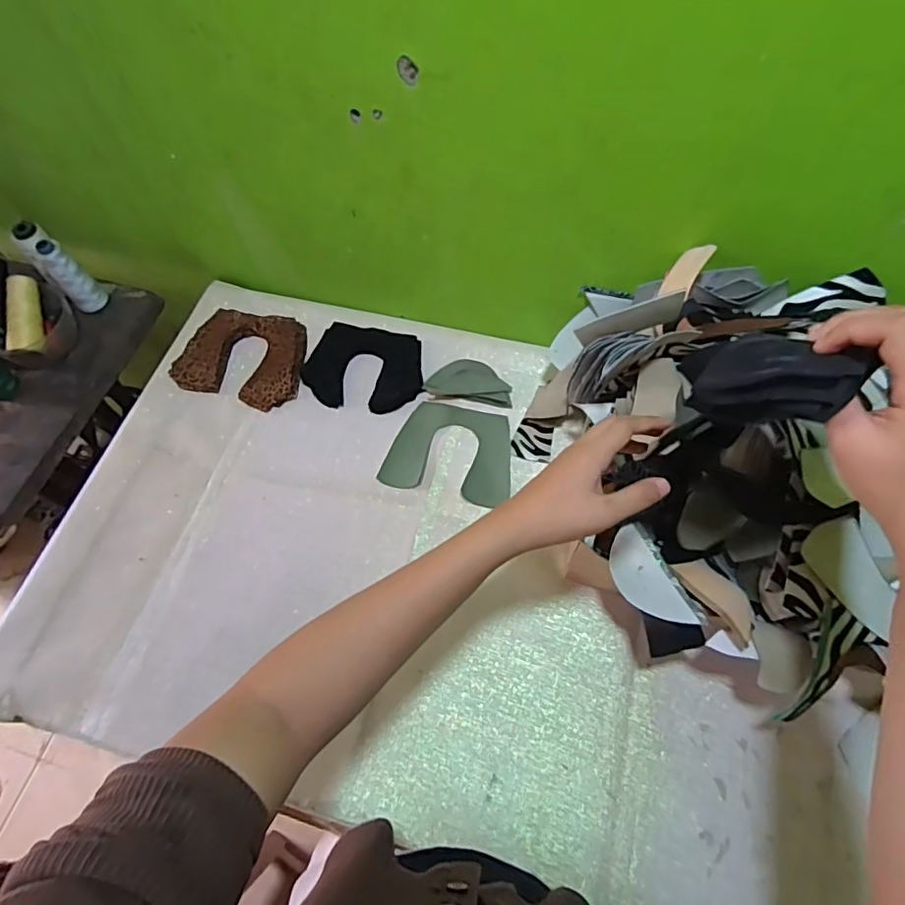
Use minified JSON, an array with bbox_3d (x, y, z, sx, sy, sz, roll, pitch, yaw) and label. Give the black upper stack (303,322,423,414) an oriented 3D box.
[{"bbox_3d":[-0.121,-0.117,0.758,0.161,0.017,0.122,8,63,7],"label":"black upper stack"}]

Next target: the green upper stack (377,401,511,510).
[{"bbox_3d":[0.000,-0.003,0.694,0.156,0.008,0.127,11,63,9],"label":"green upper stack"}]

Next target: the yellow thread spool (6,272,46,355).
[{"bbox_3d":[-0.590,-0.192,0.771,0.035,0.039,0.118,-8,81,-1],"label":"yellow thread spool"}]

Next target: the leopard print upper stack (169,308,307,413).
[{"bbox_3d":[-0.288,-0.133,0.772,0.162,0.031,0.142,7,63,6],"label":"leopard print upper stack"}]

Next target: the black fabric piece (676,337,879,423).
[{"bbox_3d":[0.172,-0.038,0.298,0.084,0.022,0.044,1,86,33],"label":"black fabric piece"}]

